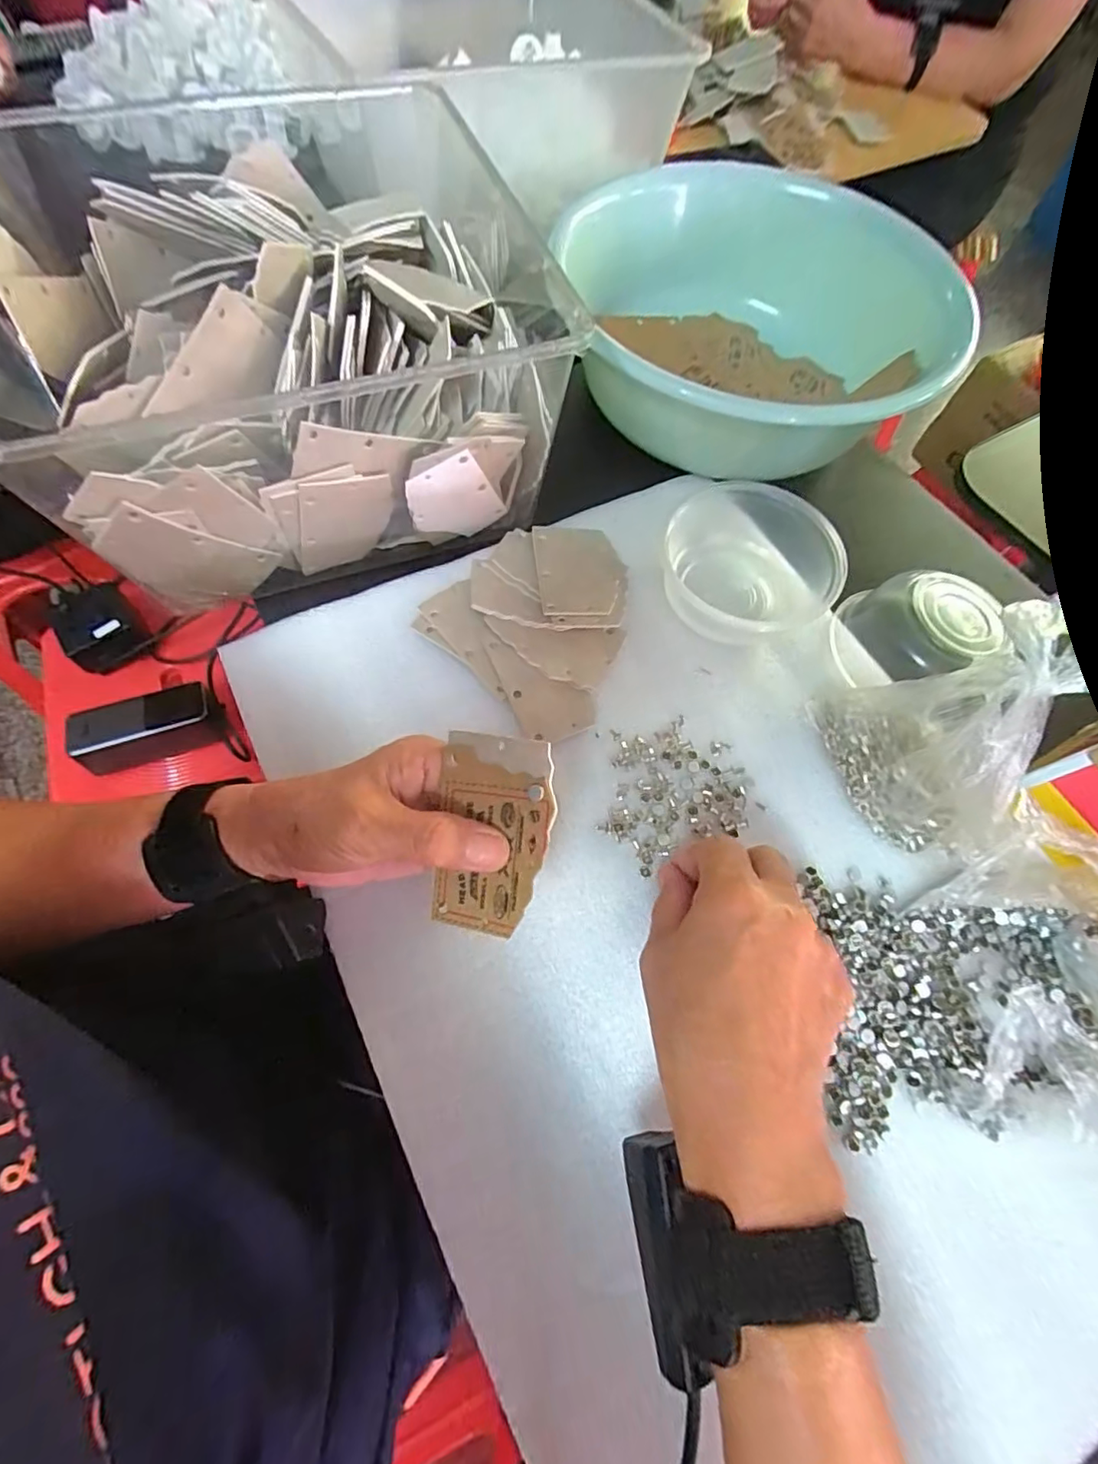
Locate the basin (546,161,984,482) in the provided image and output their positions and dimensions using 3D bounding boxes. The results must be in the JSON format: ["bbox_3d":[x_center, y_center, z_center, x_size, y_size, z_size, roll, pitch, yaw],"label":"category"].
[{"bbox_3d":[0.151,-0.309,0.440,0.254,0.099,0.276,-1,67,-4],"label":"basin"}]

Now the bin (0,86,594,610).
[{"bbox_3d":[-0.167,-0.252,0.363,0.320,0.126,0.286,-20,70,-11],"label":"bin"}]

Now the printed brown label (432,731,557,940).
[{"bbox_3d":[-0.025,0.044,0.250,0.053,0.004,0.084,4,88,25],"label":"printed brown label"}]

